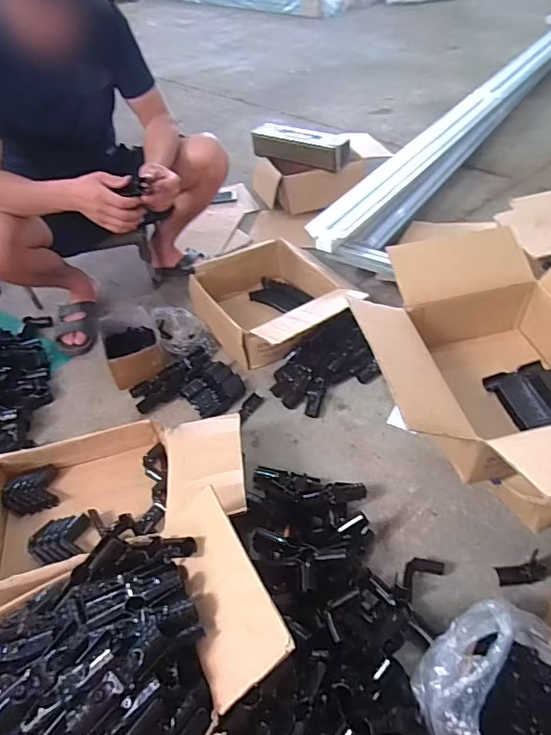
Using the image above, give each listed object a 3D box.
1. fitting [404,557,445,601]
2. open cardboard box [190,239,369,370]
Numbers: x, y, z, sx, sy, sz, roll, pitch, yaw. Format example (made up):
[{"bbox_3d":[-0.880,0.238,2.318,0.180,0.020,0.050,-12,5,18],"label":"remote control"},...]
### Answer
[{"bbox_3d":[0.244,0.347,0.808,0.097,0.022,0.046,-25,48,-18],"label":"fitting"},{"bbox_3d":[-0.009,-0.167,1.252,0.319,0.162,0.441,-25,47,-17],"label":"open cardboard box"}]

